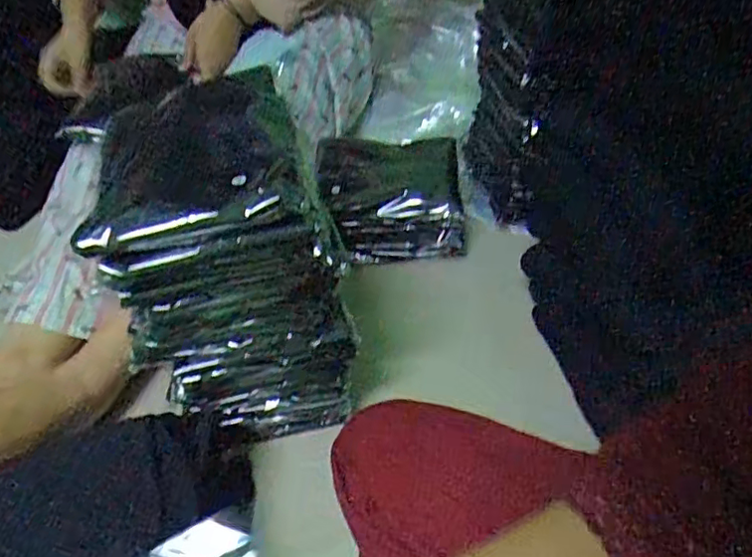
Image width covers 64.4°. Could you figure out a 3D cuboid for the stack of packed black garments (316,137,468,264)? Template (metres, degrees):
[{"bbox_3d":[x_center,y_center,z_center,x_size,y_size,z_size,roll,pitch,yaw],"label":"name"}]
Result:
[{"bbox_3d":[0.024,-0.121,0.816,0.187,0.111,0.168,-5,48,2],"label":"stack of packed black garments"}]

